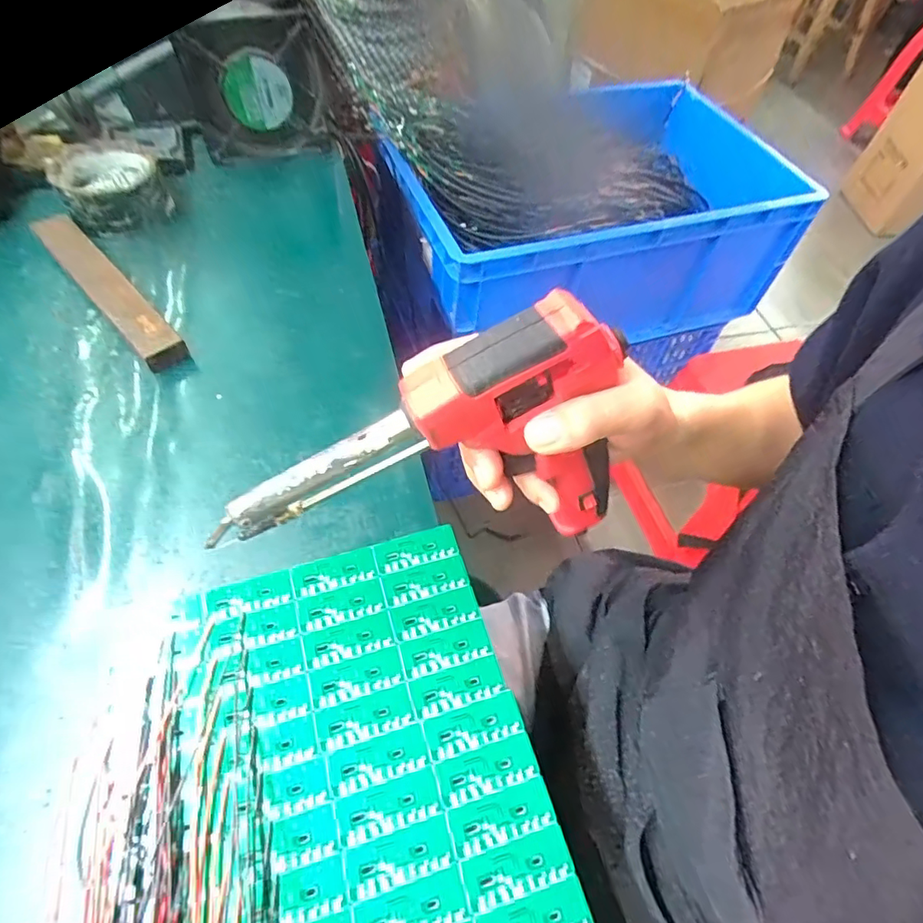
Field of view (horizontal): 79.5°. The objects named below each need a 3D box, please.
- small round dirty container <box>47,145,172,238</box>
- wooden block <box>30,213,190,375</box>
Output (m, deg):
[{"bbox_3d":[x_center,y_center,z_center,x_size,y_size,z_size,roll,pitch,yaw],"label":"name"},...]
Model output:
[{"bbox_3d":[-0.304,-0.239,0.486,0.085,0.043,0.099,-37,65,-25],"label":"small round dirty container"},{"bbox_3d":[-0.277,-0.136,0.433,0.029,0.020,0.199,-37,66,-26],"label":"wooden block"}]

